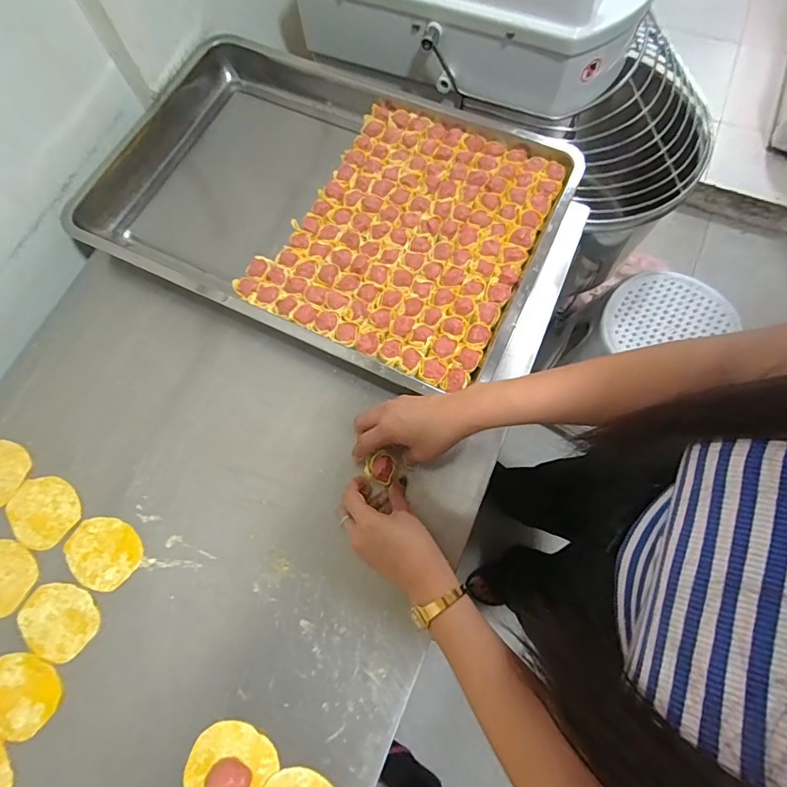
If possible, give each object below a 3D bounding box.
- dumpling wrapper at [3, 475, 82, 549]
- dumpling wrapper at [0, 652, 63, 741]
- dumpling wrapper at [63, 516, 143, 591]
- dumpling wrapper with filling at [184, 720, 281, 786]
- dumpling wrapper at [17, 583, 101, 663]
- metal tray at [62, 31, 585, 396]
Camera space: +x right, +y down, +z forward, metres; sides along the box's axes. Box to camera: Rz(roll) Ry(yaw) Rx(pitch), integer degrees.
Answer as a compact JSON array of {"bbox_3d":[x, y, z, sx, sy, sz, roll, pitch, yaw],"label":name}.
[{"bbox_3d":[-0.401,0.134,0.515,0.083,0.004,0.072,40,76,13],"label":"dumpling wrapper"},{"bbox_3d":[-0.382,0.305,0.458,0.086,0.004,0.069,22,73,8],"label":"dumpling wrapper"},{"bbox_3d":[-0.321,0.174,0.495,0.082,0.004,0.069,33,75,12],"label":"dumpling wrapper"},{"bbox_3d":[-0.158,0.359,0.426,0.077,0.013,0.078,0,71,1],"label":"dumpling wrapper with filling"},{"bbox_3d":[-0.355,0.240,0.475,0.082,0.004,0.069,30,74,11],"label":"dumpling wrapper"},{"bbox_3d":[-0.101,-0.264,0.609,0.613,0.055,0.398,24,73,9],"label":"metal tray"}]

